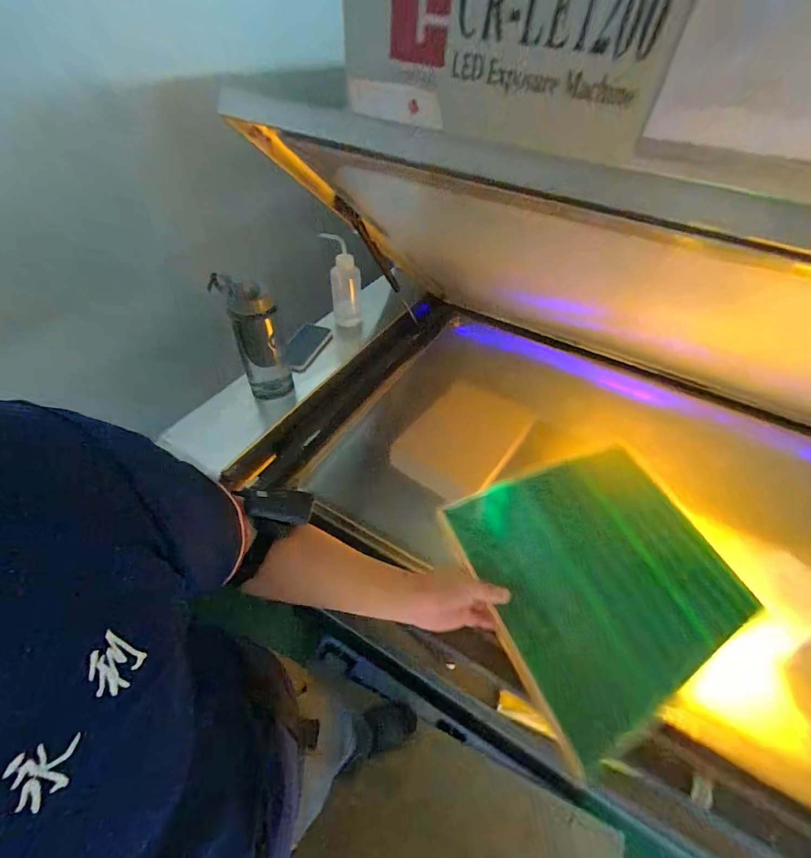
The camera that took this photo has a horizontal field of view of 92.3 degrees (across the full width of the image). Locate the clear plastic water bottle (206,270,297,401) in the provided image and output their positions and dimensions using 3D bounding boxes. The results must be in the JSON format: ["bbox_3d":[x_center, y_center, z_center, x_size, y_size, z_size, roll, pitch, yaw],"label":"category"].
[{"bbox_3d":[-0.288,-0.168,0.766,0.104,0.238,0.082,-14,51,-16],"label":"clear plastic water bottle"}]

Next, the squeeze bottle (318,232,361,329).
[{"bbox_3d":[-0.158,-0.378,1.001,0.077,0.214,0.090,-19,52,-20],"label":"squeeze bottle"}]

